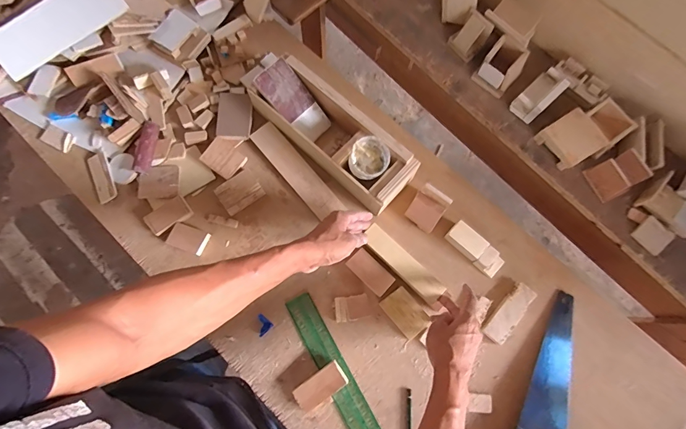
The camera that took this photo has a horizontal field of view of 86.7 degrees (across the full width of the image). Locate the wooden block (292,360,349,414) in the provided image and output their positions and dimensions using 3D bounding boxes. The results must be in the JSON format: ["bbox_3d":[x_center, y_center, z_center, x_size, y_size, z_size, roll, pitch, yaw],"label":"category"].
[{"bbox_3d":[-0.035,0.278,0.590,0.084,0.023,0.041,-34,80,-7],"label":"wooden block"}]

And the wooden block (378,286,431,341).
[{"bbox_3d":[0.107,0.169,0.623,0.050,0.013,0.079,-39,80,-8],"label":"wooden block"}]

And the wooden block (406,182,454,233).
[{"bbox_3d":[0.152,-0.011,0.651,0.059,0.040,0.068,33,80,7],"label":"wooden block"}]

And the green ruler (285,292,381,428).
[{"bbox_3d":[-0.019,0.255,0.610,0.046,0.009,0.251,-29,79,-6],"label":"green ruler"}]

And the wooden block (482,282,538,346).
[{"bbox_3d":[0.285,0.168,0.622,0.040,0.014,0.109,40,81,8],"label":"wooden block"}]

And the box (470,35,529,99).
[{"bbox_3d":[0.299,-0.281,0.689,0.069,0.060,0.074,36,80,7],"label":"box"}]

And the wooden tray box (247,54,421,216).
[{"bbox_3d":[-0.022,-0.147,0.655,0.316,0.077,0.116,44,81,9],"label":"wooden tray box"}]

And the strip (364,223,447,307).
[{"bbox_3d":[0.103,0.083,0.622,0.040,0.011,0.160,-43,76,-8],"label":"strip"}]

